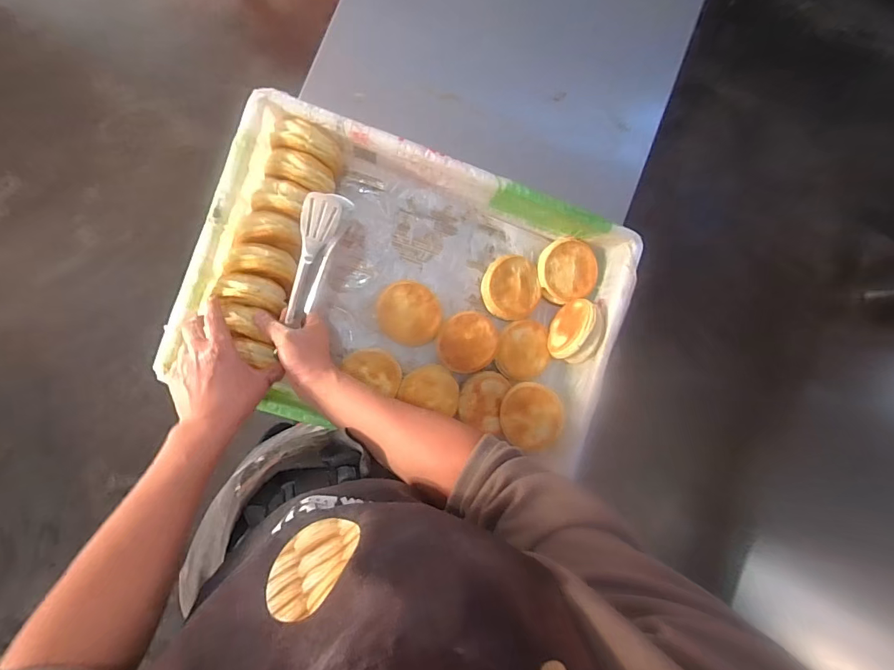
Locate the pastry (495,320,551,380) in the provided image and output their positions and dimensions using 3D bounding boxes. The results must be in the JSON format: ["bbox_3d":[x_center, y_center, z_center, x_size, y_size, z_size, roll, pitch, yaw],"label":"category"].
[{"bbox_3d":[0.125,0.025,0.687,0.090,0.020,0.094,-4,91,-9],"label":"pastry"}]

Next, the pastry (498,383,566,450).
[{"bbox_3d":[0.130,0.127,0.655,0.098,0.021,0.099,-2,85,31],"label":"pastry"}]

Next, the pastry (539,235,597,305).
[{"bbox_3d":[0.200,-0.105,0.689,0.093,0.020,0.104,5,89,-9],"label":"pastry"}]

